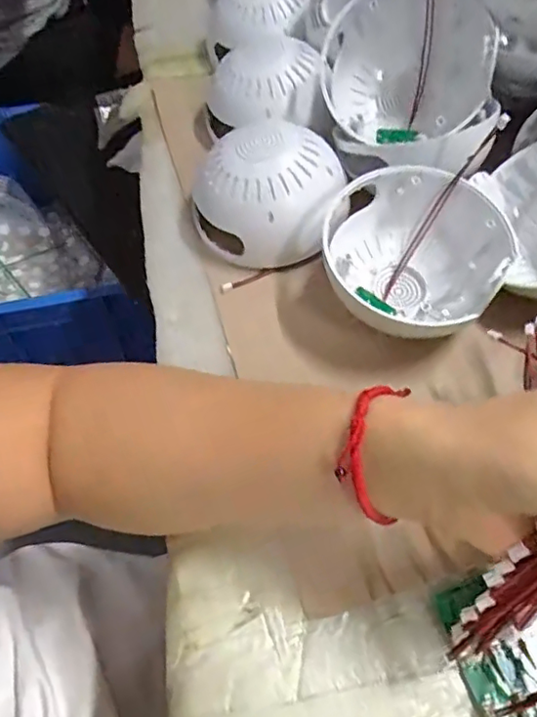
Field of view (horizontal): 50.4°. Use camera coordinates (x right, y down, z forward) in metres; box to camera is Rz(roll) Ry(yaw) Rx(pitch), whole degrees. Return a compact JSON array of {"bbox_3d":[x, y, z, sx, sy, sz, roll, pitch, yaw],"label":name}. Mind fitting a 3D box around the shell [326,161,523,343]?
[{"bbox_3d":[0.089,-0.063,0.370,0.109,0.072,0.106,0,56,0],"label":"shell"}]

